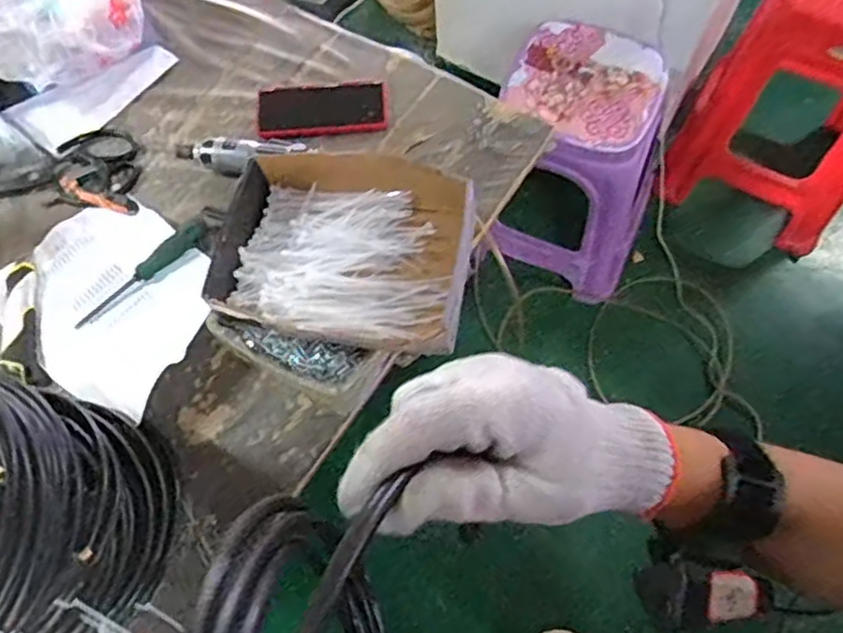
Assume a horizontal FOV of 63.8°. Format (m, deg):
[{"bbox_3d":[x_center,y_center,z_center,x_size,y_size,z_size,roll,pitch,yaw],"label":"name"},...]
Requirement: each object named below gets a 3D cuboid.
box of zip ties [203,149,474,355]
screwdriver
[{"bbox_3d":[-0.074,-0.073,0.693,0.251,0.057,0.217,7,66,6],"label":"box of zip ties"},{"bbox_3d":[-0.318,-0.050,0.772,0.032,0.019,0.176,40,73,18],"label":"screwdriver"}]

